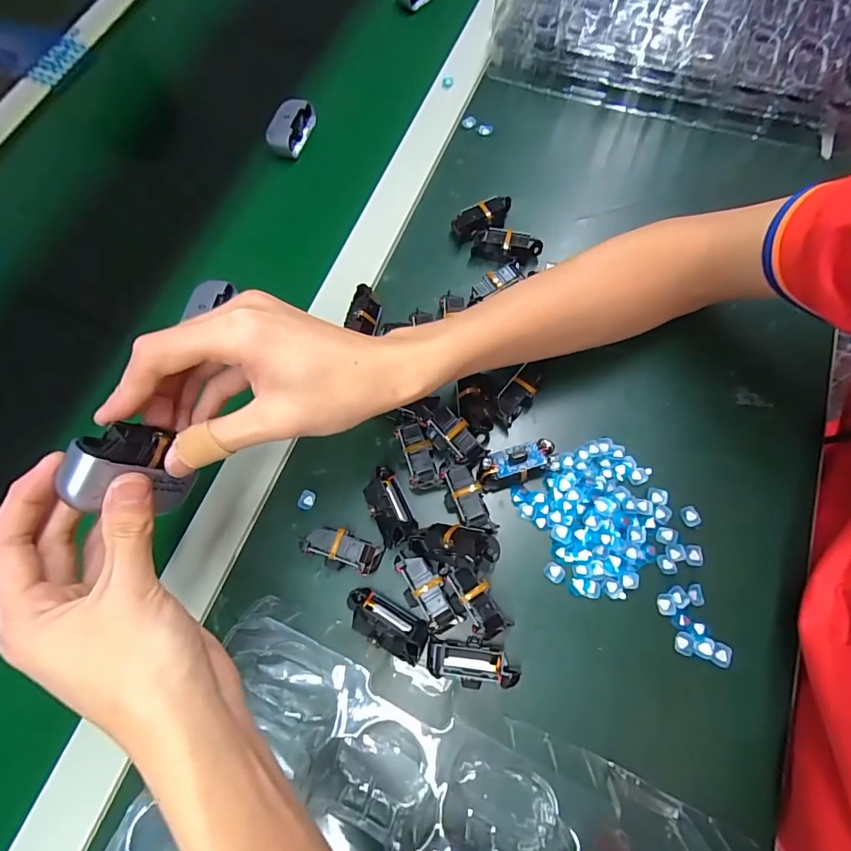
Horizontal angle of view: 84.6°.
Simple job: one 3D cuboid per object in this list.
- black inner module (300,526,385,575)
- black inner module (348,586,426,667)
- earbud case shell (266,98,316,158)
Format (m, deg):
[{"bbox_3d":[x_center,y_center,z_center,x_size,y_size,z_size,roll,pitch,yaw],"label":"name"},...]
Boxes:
[{"bbox_3d":[-0.054,0.082,0.306,0.053,0.021,0.022,15,71,9],"label":"black inner module"},{"bbox_3d":[-0.026,0.120,0.283,0.054,0.013,0.025,27,73,13],"label":"black inner module"},{"bbox_3d":[-0.133,-0.288,0.452,0.030,0.029,0.056,17,71,10],"label":"earbud case shell"}]

